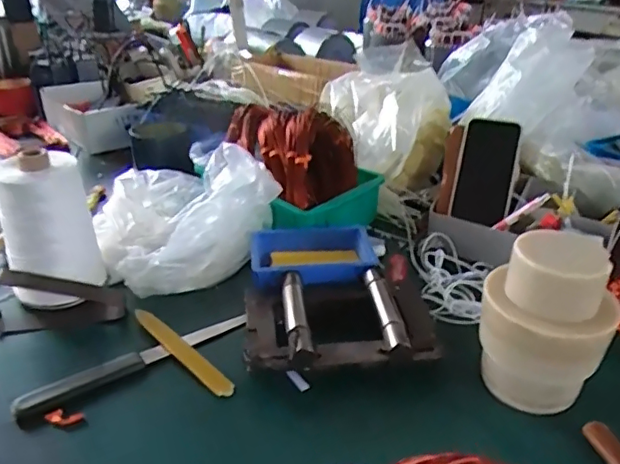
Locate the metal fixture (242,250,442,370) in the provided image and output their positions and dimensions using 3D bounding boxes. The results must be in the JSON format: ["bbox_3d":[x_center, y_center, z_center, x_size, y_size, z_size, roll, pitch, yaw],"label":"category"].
[{"bbox_3d":[0.029,0.067,0.624,0.199,0.033,0.222,-1,30,-3],"label":"metal fixture"}]

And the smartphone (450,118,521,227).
[{"bbox_3d":[0.234,-0.081,0.739,0.073,0.136,0.012,10,-5,22],"label":"smartphone"}]

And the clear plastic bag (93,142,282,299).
[{"bbox_3d":[-0.167,-0.028,0.728,0.209,0.139,0.222,-15,34,-26],"label":"clear plastic bag"}]

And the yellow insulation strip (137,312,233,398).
[{"bbox_3d":[-0.138,0.124,0.586,0.023,0.009,0.164,-25,39,-38],"label":"yellow insulation strip"}]

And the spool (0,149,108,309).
[{"bbox_3d":[-0.295,0.005,0.631,0.091,0.171,0.091,1,30,0],"label":"spool"}]

